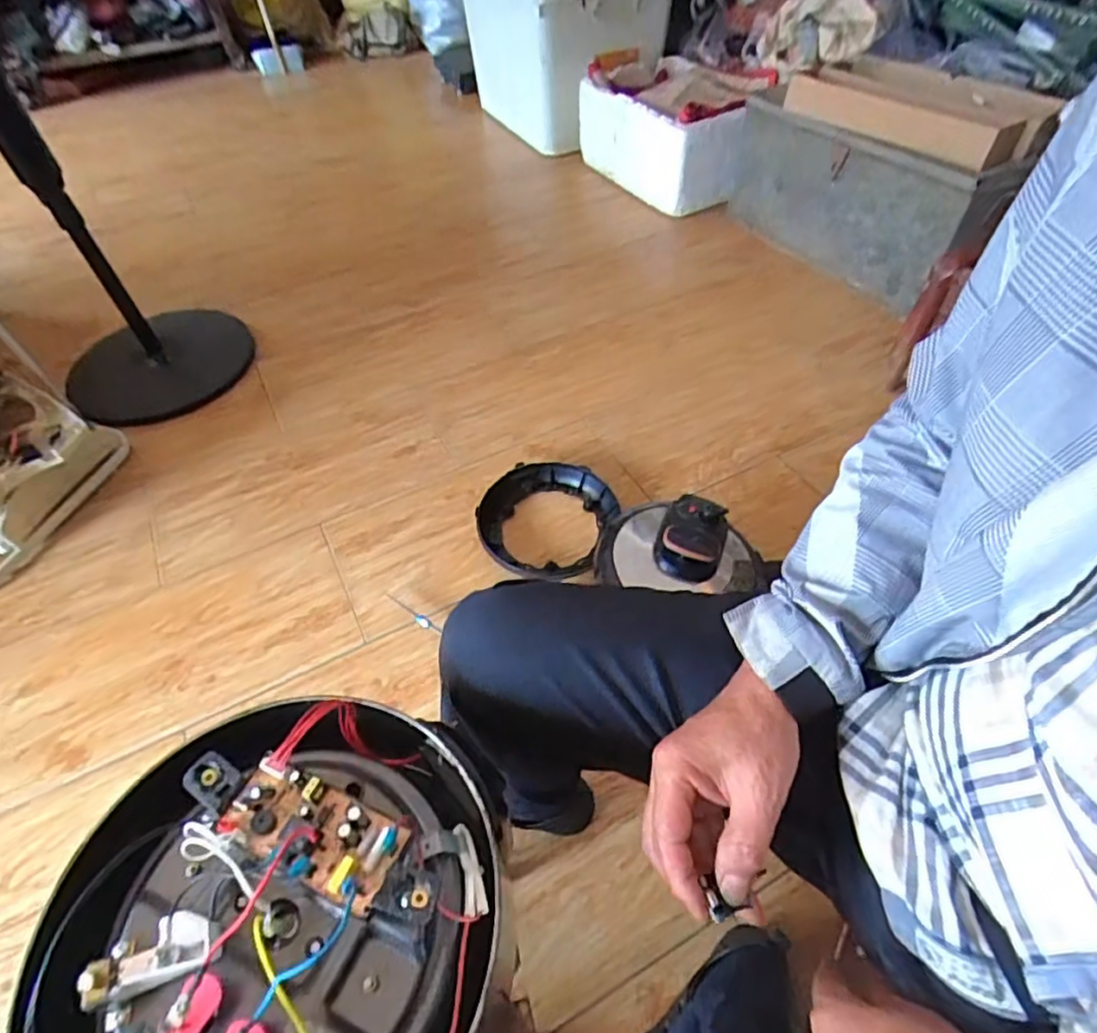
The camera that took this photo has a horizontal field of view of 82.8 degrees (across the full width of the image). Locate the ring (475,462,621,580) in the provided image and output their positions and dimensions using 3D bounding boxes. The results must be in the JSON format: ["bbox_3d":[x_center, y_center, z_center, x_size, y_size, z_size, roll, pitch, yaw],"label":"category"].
[{"bbox_3d":[-0.007,-0.001,1.202,0.244,0.045,0.256,-1,51,2],"label":"ring"}]

